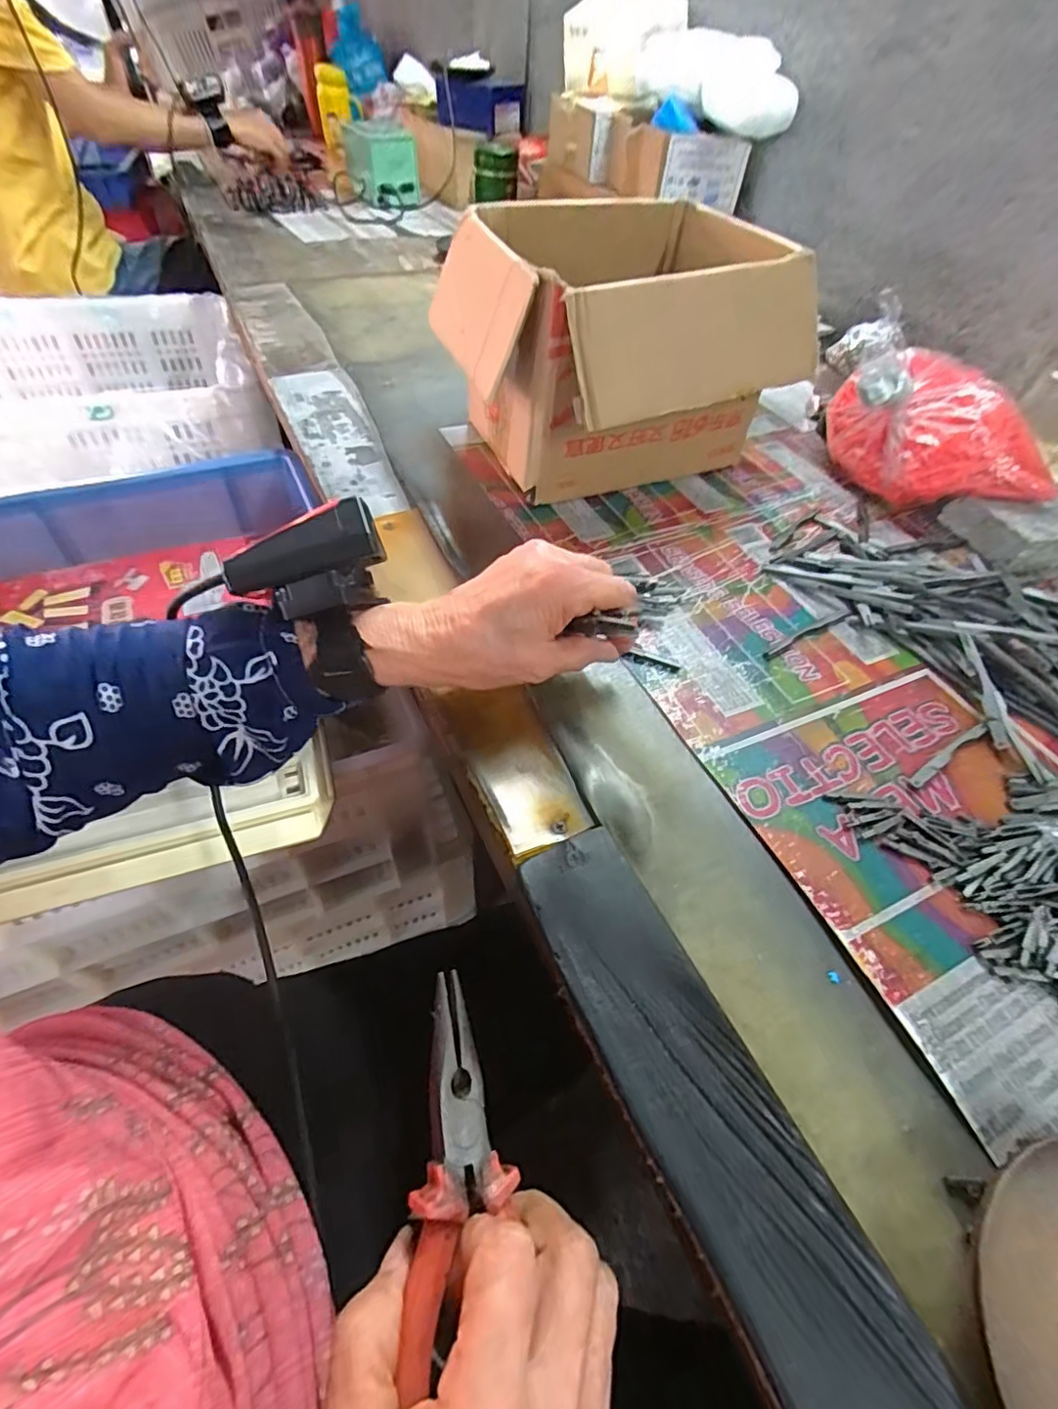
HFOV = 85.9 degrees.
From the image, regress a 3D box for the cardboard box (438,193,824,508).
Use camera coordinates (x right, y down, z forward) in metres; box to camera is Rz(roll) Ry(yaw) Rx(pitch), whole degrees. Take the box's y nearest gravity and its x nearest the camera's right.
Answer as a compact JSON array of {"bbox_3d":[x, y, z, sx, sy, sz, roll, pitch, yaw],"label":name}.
[{"bbox_3d":[0.059,-0.275,0.455,0.236,0.154,0.223,-17,54,-18],"label":"cardboard box"}]

